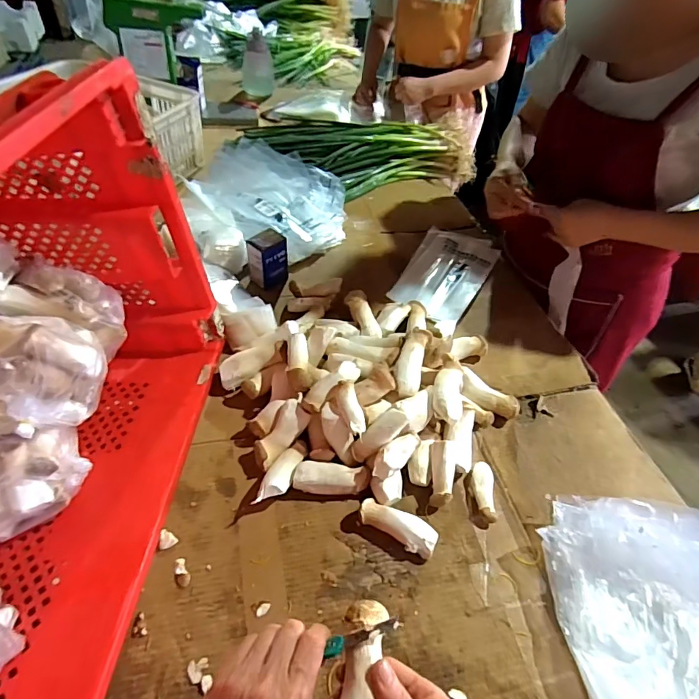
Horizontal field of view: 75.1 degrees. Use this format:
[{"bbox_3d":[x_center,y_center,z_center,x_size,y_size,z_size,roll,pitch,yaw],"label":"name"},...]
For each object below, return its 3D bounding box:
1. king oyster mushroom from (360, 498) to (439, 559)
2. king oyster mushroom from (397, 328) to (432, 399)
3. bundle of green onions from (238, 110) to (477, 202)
[{"bbox_3d":[0.061,0.225,0.575,0.101,0.030,0.036,24,49,15],"label":"king oyster mushroom"},{"bbox_3d":[0.096,0.019,0.689,0.038,0.029,0.118,16,48,8],"label":"king oyster mushroom"},{"bbox_3d":[0.051,-0.510,1.178,0.596,0.116,0.210,2,47,-5],"label":"bundle of green onions"}]

